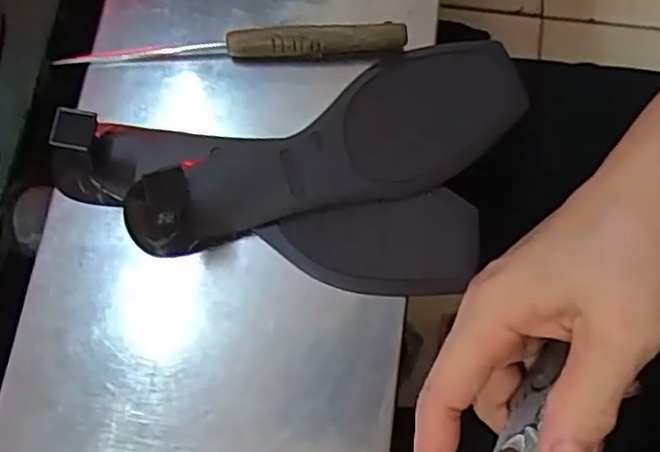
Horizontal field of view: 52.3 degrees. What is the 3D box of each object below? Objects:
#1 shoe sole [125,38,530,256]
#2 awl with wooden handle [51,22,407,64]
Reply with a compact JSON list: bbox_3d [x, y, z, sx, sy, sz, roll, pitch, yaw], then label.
[{"bbox_3d":[0.004,-0.040,0.360,0.224,0.023,0.071,-26,77,-6],"label":"shoe sole"},{"bbox_3d":[-0.055,-0.101,0.378,0.192,0.017,0.018,-4,76,-1],"label":"awl with wooden handle"}]

